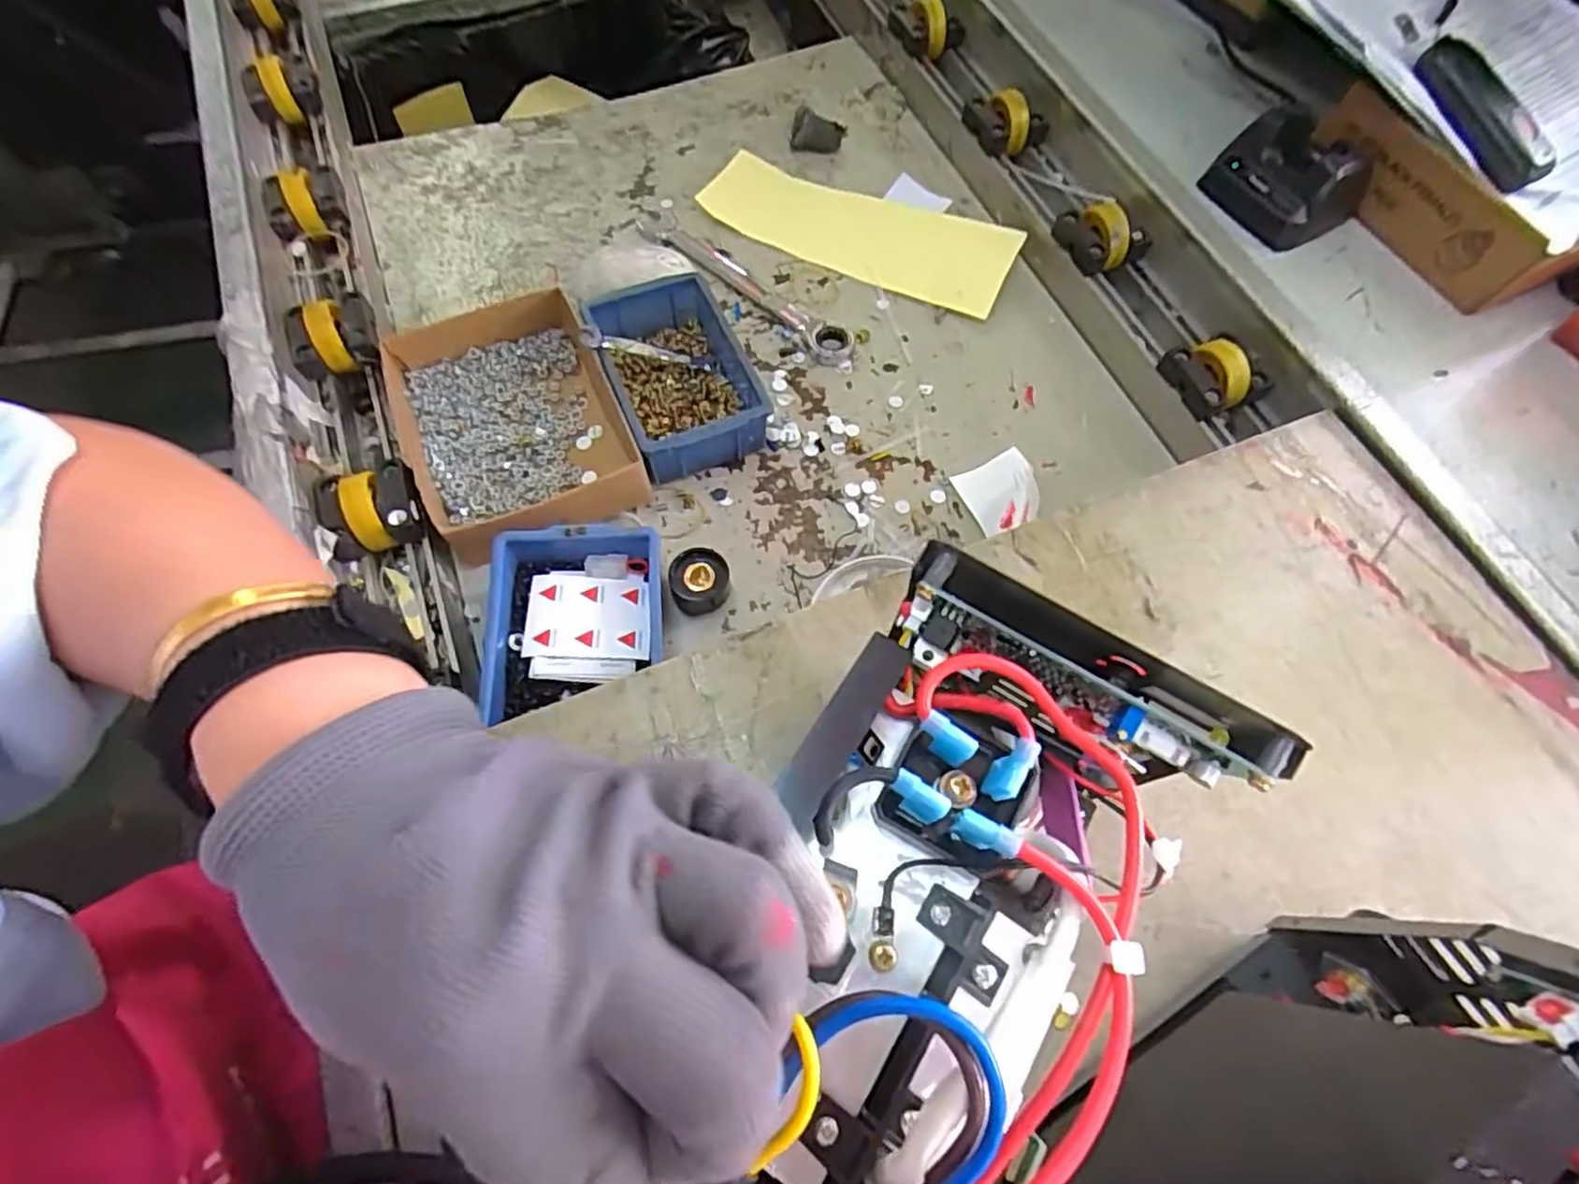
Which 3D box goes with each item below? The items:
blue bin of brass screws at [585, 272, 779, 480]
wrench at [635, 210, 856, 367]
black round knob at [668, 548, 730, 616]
[{"bbox_3d":[-0.078,-0.156,0.505,0.101,0.055,0.144,-23,68,-11],"label":"blue bin of brass screws"},{"bbox_3d":[-0.037,-0.259,0.581,0.227,0.009,0.031,39,71,15],"label":"wrench"},{"bbox_3d":[-0.058,-0.006,0.454,0.036,0.034,0.036,0,66,-1],"label":"black round knob"}]

